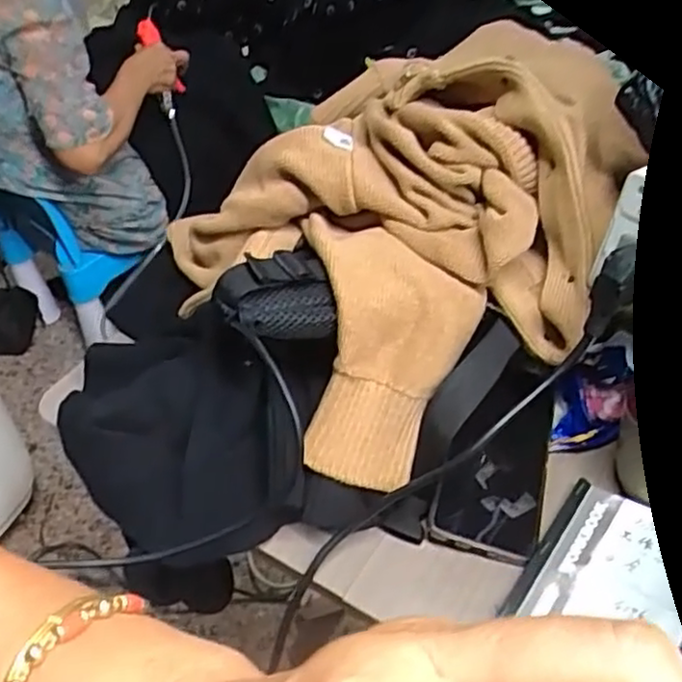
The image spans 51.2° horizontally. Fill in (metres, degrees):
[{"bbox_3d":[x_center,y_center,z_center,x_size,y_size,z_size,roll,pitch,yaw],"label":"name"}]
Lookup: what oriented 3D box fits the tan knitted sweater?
[{"bbox_3d":[0.027,-0.084,0.543,0.260,0.172,0.291,-31,51,-25],"label":"tan knitted sweater"}]

